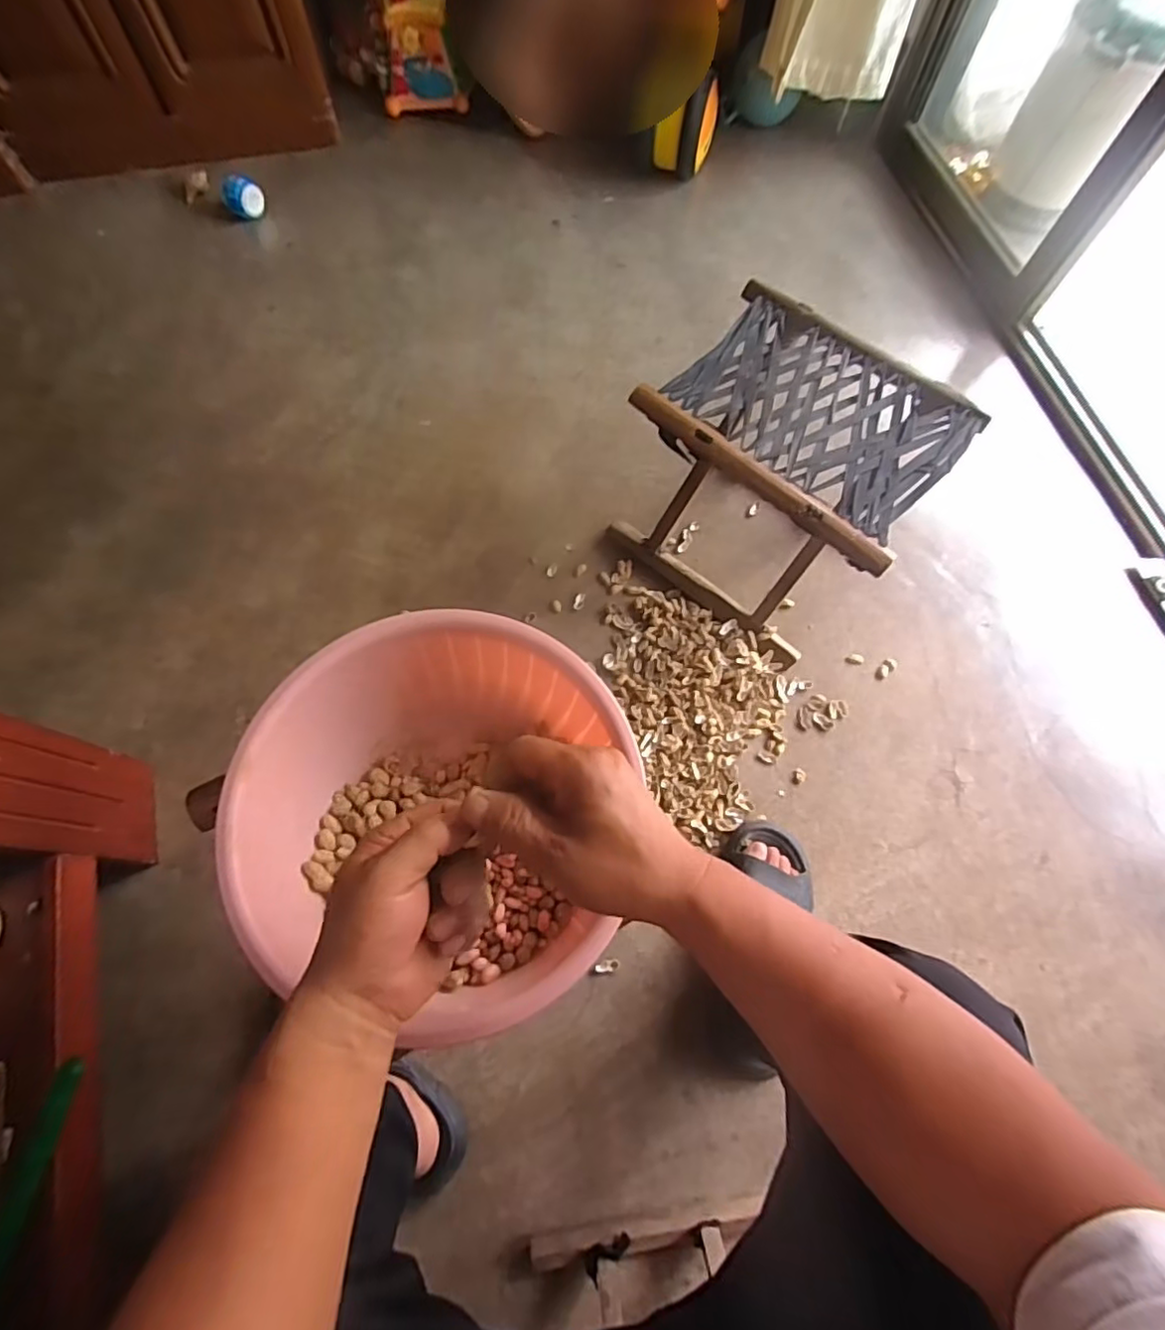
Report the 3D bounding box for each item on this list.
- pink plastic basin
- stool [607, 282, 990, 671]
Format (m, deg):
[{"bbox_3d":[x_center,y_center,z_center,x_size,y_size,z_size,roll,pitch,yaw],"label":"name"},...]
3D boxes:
[{"bbox_3d":[-0.113,0.108,0.503,0.280,0.126,0.273,12,69,3],"label":"pink plastic basin"},{"bbox_3d":[0.270,-0.250,0.862,0.345,0.297,0.289,40,74,12],"label":"stool"}]

